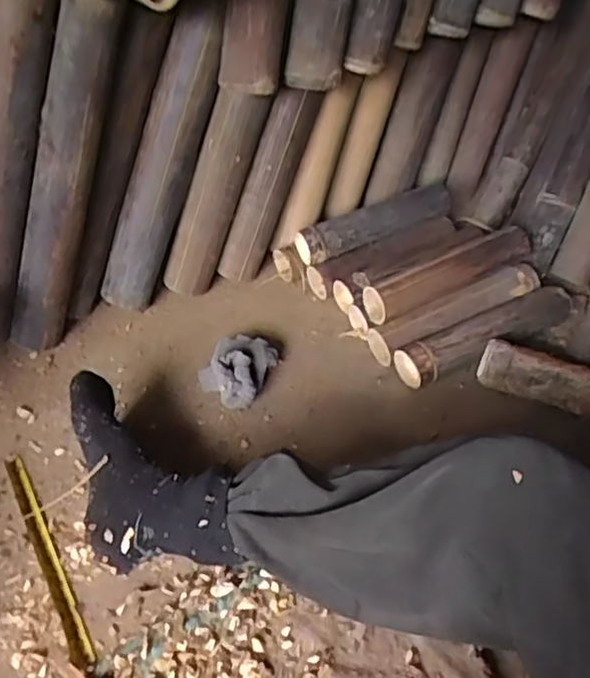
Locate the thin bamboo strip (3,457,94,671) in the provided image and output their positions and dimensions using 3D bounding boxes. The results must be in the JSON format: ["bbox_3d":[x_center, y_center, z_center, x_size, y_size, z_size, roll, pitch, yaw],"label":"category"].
[{"bbox_3d":[-0.279,0.234,0.740,0.022,0.004,0.297,-22,43,-22],"label":"thin bamboo strip"}]

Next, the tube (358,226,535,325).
[{"bbox_3d":[0.225,-0.093,0.960,0.271,0.061,0.056,-21,43,-20],"label":"tube"}]

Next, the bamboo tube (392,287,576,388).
[{"bbox_3d":[0.270,-0.004,0.928,0.279,0.056,0.058,-21,43,-21],"label":"bamboo tube"}]

